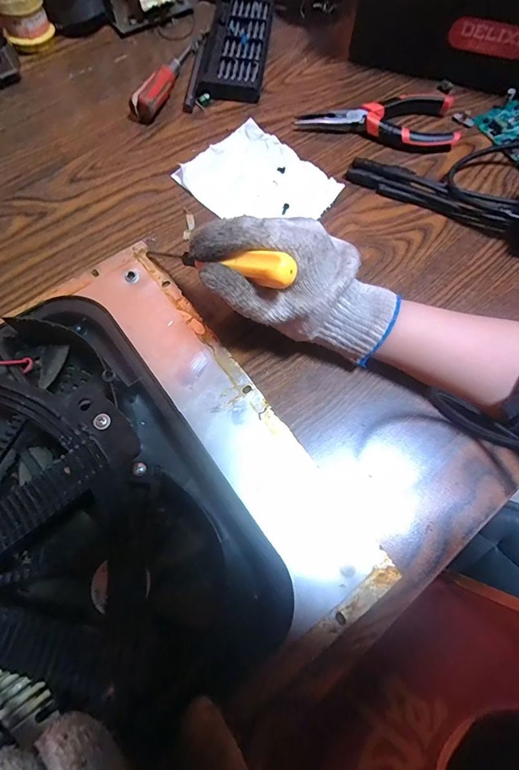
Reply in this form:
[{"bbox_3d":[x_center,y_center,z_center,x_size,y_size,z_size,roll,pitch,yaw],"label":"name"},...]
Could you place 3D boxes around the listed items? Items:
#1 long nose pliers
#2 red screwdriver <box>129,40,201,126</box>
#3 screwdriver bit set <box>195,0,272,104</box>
[{"bbox_3d":[0.119,-0.269,0.386,0.154,0.020,0.059,6,71,0],"label":"long nose pliers"},{"bbox_3d":[-0.093,-0.324,0.398,0.025,0.025,0.133,20,72,4],"label":"red screwdriver"},{"bbox_3d":[-0.024,-0.371,0.418,0.064,0.015,0.158,7,71,0],"label":"screwdriver bit set"}]

